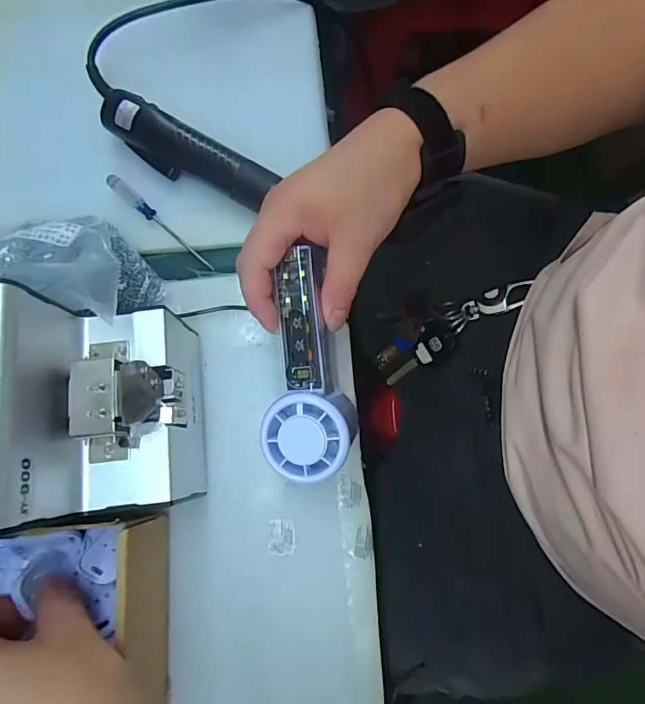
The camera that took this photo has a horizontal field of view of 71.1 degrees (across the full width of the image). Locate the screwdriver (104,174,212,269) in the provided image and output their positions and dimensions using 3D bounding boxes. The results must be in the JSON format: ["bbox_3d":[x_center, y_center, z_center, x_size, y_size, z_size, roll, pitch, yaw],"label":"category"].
[{"bbox_3d":[-0.140,-0.111,0.384,0.117,0.009,0.012,41,81,9],"label":"screwdriver"}]

